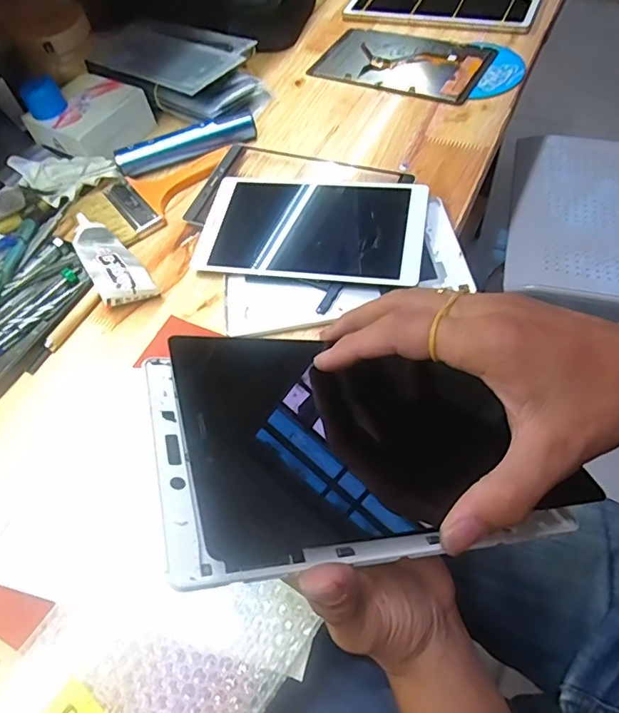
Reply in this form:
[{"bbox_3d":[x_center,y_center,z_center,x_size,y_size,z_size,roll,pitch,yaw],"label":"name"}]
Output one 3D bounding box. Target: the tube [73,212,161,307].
[{"bbox_3d":[-0.187,-0.091,0.466,0.046,0.018,0.113,-34,61,-12],"label":"tube"}]

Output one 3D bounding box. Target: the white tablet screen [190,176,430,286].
[{"bbox_3d":[0.001,-0.124,0.473,0.209,0.008,0.125,6,62,13],"label":"white tablet screen"}]

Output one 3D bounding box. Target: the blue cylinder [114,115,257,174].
[{"bbox_3d":[-0.133,-0.232,0.544,0.151,0.026,0.023,-22,59,-5],"label":"blue cylinder"}]

